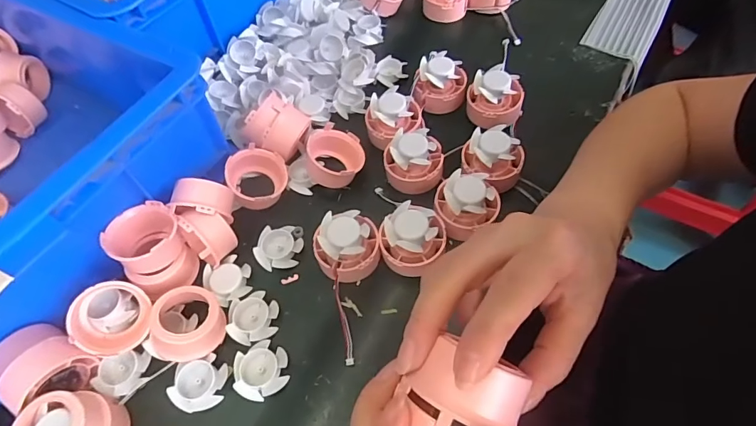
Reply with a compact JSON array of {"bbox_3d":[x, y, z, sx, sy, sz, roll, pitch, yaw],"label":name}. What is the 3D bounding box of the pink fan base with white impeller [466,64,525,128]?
[{"bbox_3d":[0.116,-0.115,0.434,0.052,0.040,0.053,37,67,22],"label":"pink fan base with white impeller"}]

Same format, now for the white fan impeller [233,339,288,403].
[{"bbox_3d":[-0.086,0.117,0.325,0.038,0.012,0.037,-1,58,2],"label":"white fan impeller"}]

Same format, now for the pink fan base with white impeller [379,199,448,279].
[{"bbox_3d":[0.029,0.021,0.356,0.054,0.043,0.057,10,59,9],"label":"pink fan base with white impeller"}]

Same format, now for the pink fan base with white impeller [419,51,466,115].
[{"bbox_3d":[0.066,-0.136,0.454,0.051,0.040,0.048,3,58,5],"label":"pink fan base with white impeller"}]

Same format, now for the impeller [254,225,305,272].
[{"bbox_3d":[-0.084,0.030,0.376,0.036,0.014,0.040,15,60,12],"label":"impeller"}]

